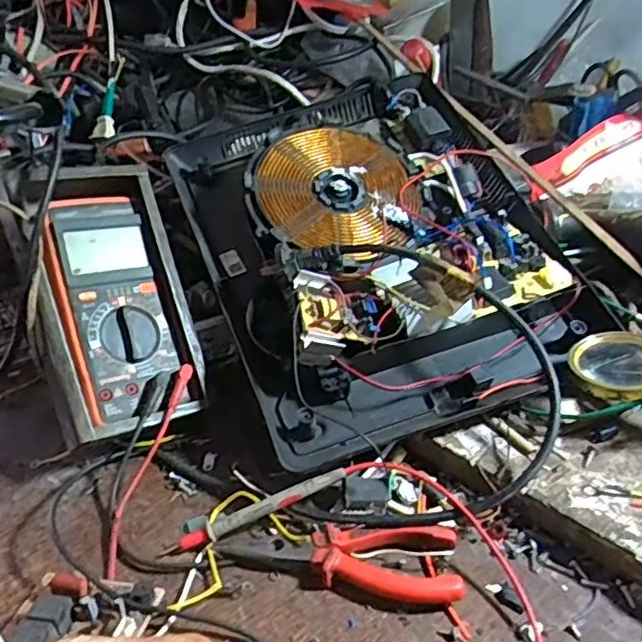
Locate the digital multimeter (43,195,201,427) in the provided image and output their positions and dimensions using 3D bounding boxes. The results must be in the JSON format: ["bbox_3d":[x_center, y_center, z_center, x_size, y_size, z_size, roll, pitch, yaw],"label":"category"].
[{"bbox_3d":[-0.157,-0.016,0.493,0.077,0.179,0.030,-14,-12,-18],"label":"digital multimeter"}]

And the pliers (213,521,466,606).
[{"bbox_3d":[0.011,0.143,0.391,0.143,0.015,0.047,1,32,6],"label":"pliers"}]

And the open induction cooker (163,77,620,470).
[{"bbox_3d":[0.044,-0.086,0.566,0.310,0.112,0.399,-18,56,-12],"label":"open induction cooker"}]

